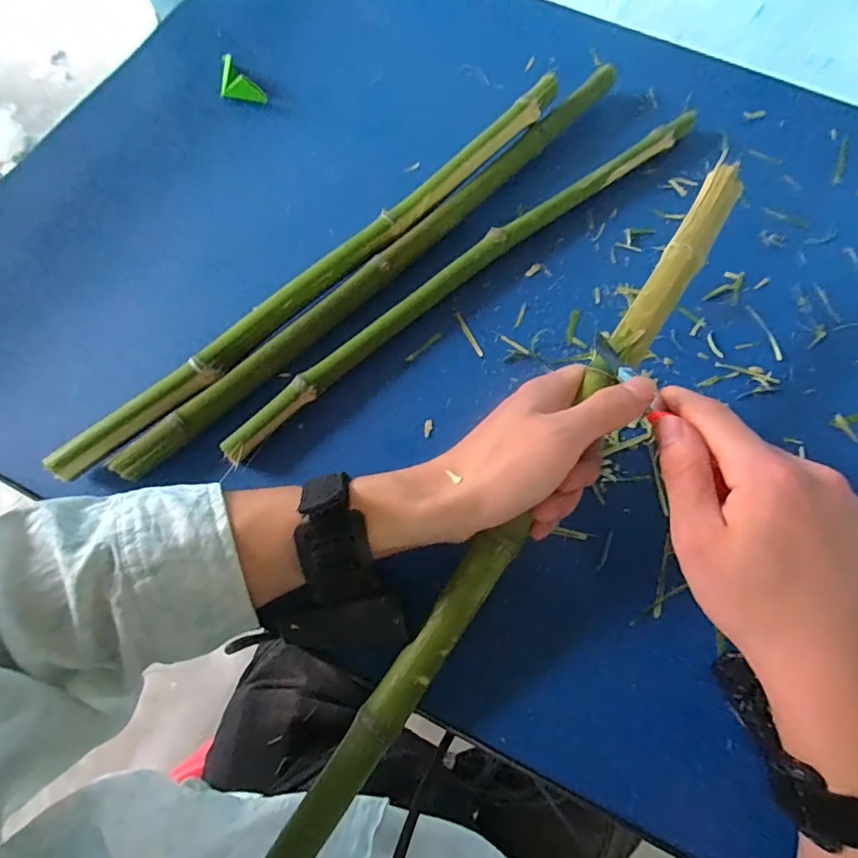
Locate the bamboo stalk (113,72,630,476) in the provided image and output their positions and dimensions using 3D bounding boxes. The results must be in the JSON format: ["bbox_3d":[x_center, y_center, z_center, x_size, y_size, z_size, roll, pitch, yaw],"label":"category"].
[{"bbox_3d":[-0.018,-0.141,0.371,0.020,0.022,0.500,43,75,12],"label":"bamboo stalk"}]

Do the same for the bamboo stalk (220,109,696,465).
[{"bbox_3d":[0.040,-0.128,0.372,0.458,0.018,0.029,-39,77,-13],"label":"bamboo stalk"}]

